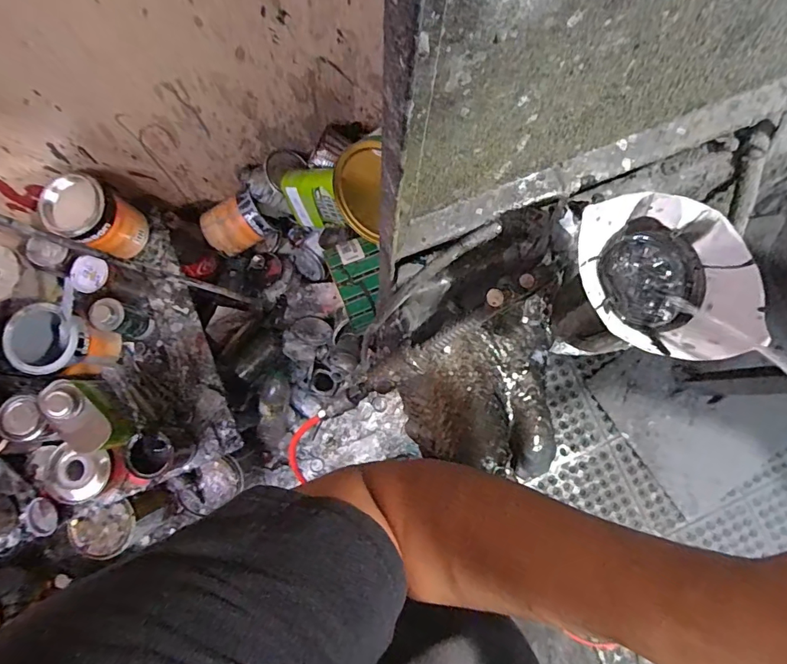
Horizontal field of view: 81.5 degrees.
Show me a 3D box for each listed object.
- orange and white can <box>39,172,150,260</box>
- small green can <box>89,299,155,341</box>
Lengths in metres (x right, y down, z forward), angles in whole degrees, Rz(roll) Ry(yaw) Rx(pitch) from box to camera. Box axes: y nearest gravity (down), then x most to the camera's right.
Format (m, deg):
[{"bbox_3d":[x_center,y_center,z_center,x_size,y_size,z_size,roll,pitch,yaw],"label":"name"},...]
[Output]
[{"bbox_3d":[-0.520,-0.197,0.796,0.107,0.135,0.101,0,80,-1],"label":"orange and white can"},{"bbox_3d":[-0.471,-0.021,0.789,0.057,0.120,0.054,0,80,-1],"label":"small green can"}]

